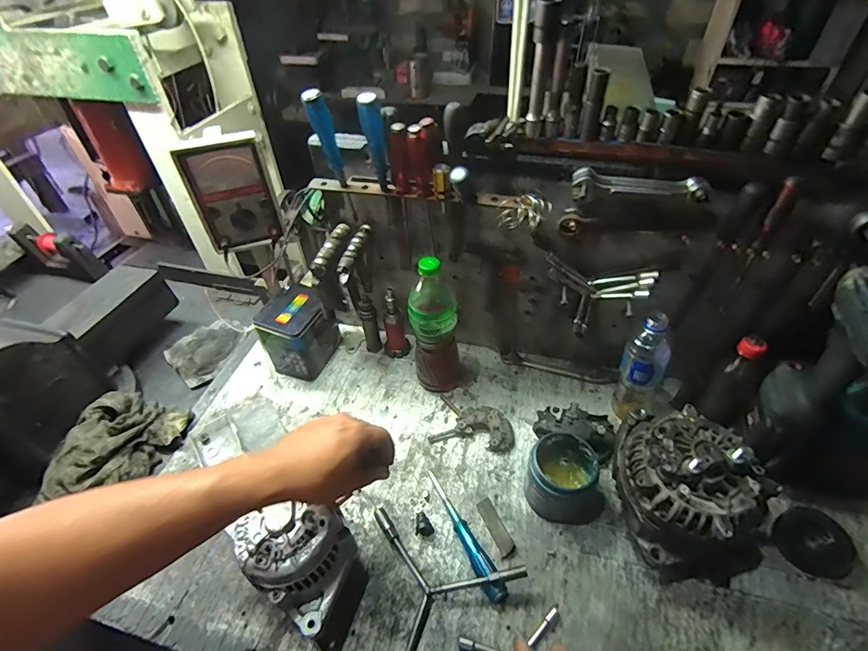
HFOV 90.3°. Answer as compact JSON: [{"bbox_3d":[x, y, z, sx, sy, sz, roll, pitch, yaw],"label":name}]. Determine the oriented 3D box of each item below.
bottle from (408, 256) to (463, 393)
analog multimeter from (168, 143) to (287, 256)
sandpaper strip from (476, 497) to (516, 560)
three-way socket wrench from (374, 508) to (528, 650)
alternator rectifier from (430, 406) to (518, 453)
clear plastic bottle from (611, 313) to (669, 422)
[{"bbox_3d":[0.002,0.008,0.721,0.081,0.274,0.085,-3,46,-1],"label":"bottle"},{"bbox_3d":[-0.315,-0.201,0.681,0.113,0.158,0.035,-21,49,-18],"label":"analog multimeter"},{"bbox_3d":[0.089,0.289,0.623,0.023,0.008,0.084,-18,48,-15],"label":"sandpaper strip"},{"bbox_3d":[-0.028,0.325,0.569,0.215,0.043,0.196,-31,52,-25],"label":"three-way socket wrench"},{"bbox_3d":[0.069,0.170,0.730,0.133,0.027,0.073,8,47,10],"label":"alternator rectifier"},{"bbox_3d":[0.325,0.069,0.679,0.061,0.214,0.058,28,53,26],"label":"clear plastic bottle"}]

